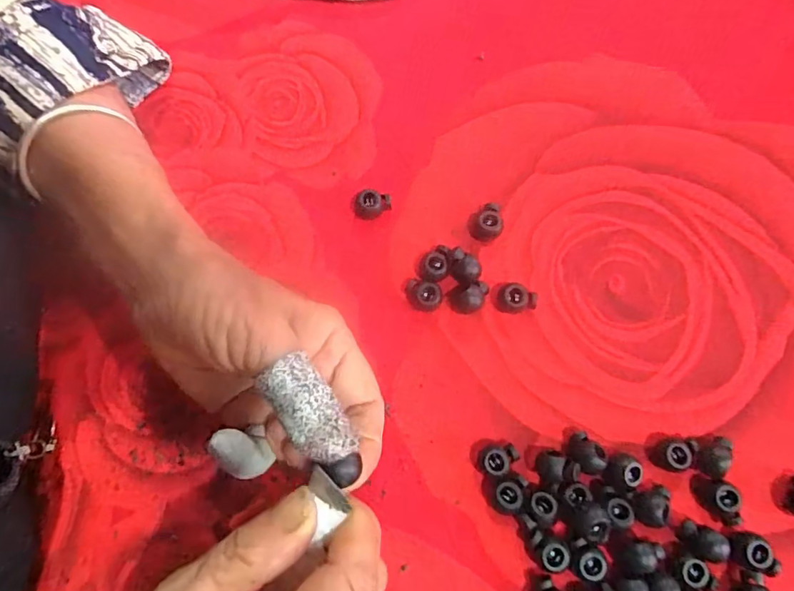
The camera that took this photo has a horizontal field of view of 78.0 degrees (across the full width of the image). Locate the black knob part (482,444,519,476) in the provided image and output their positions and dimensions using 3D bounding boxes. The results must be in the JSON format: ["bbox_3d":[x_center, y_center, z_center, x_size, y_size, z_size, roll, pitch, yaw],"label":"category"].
[{"bbox_3d":[0.049,0.078,0.233,0.017,0.010,0.012,-14,77,-2],"label":"black knob part"}]

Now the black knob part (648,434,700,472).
[{"bbox_3d":[0.130,0.075,0.231,0.019,0.010,0.016,14,77,5],"label":"black knob part"}]

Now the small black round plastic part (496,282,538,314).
[{"bbox_3d":[0.061,0.003,0.249,0.020,0.012,0.013,19,78,6],"label":"small black round plastic part"}]

